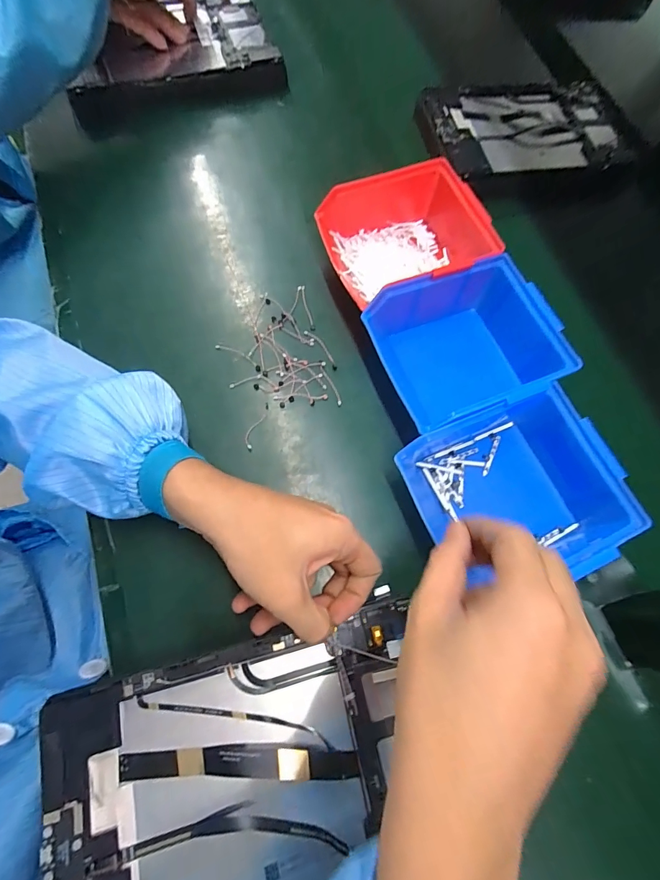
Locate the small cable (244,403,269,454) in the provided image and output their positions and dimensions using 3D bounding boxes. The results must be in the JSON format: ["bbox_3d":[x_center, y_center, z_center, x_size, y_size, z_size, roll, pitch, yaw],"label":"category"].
[{"bbox_3d":[-0.064,-0.013,0.337,0.009,0.004,0.047,17,71,4],"label":"small cable"}]

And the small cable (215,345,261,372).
[{"bbox_3d":[-0.083,-0.077,0.358,0.047,0.004,0.010,28,73,7],"label":"small cable"}]

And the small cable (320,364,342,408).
[{"bbox_3d":[0.002,-0.050,0.353,0.006,0.004,0.043,-21,73,-9],"label":"small cable"}]

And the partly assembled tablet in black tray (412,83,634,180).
[{"bbox_3d":[0.236,-0.376,0.467,0.262,0.017,0.142,-11,72,-9],"label":"partly assembled tablet in black tray"}]

